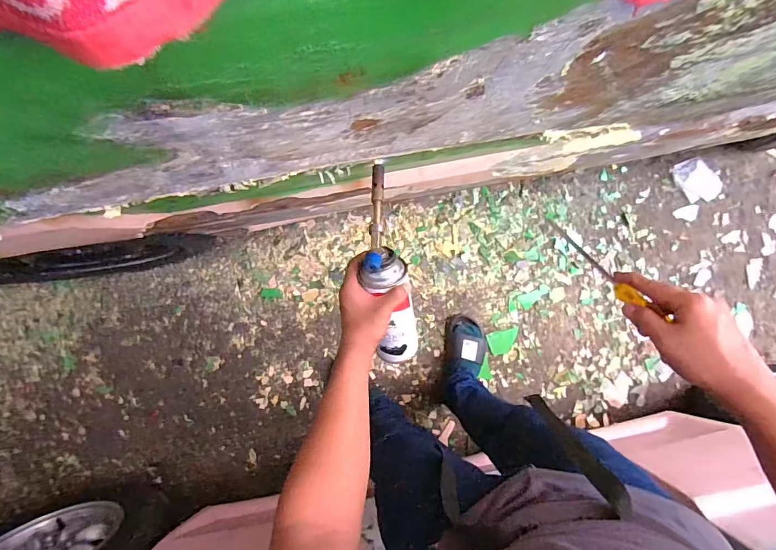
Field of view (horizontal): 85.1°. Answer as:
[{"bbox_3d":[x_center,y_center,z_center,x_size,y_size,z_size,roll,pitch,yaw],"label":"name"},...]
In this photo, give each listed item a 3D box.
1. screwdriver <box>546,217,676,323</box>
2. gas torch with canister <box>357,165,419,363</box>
[{"bbox_3d":[0.238,-0.006,0.469,0.016,0.019,0.160,-35,56,-1],"label":"screwdriver"},{"bbox_3d":[-0.002,0.005,0.563,0.058,0.115,0.275,-11,117,-1],"label":"gas torch with canister"}]

